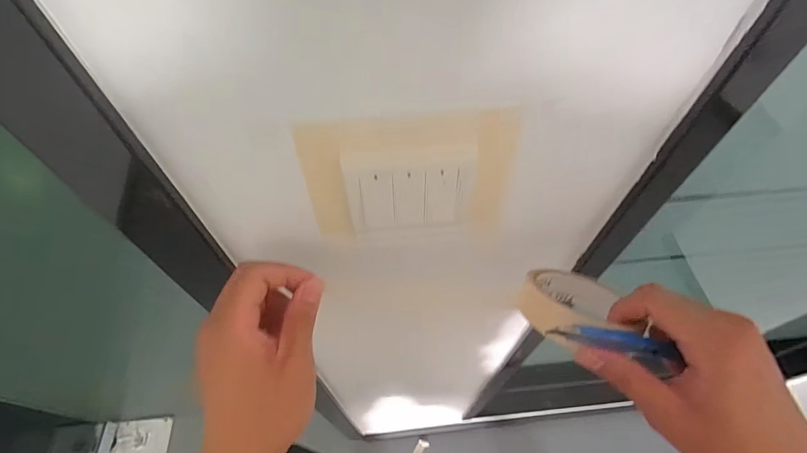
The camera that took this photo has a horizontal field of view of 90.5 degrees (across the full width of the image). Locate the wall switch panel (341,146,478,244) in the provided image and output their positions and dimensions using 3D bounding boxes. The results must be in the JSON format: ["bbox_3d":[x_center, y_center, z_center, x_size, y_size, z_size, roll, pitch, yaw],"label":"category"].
[{"bbox_3d":[0.006,-0.018,0.278,0.084,0.085,0.014,-5,56,-3],"label":"wall switch panel"}]

